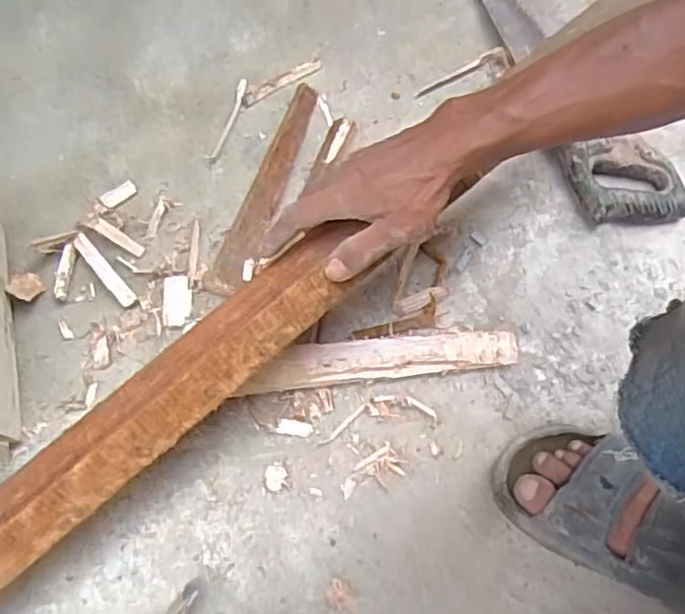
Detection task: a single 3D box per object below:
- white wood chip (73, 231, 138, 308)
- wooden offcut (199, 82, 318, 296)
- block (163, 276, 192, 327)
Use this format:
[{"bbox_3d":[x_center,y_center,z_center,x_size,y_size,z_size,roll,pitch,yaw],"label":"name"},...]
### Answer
[{"bbox_3d":[-0.227,-0.035,0.614,0.014,0.007,0.082,-40,92,-21],"label":"white wood chip"},{"bbox_3d":[-0.074,-0.135,0.670,0.034,0.016,0.269,18,62,6],"label":"wooden offcut"},{"bbox_3d":[-0.158,-0.005,0.617,0.026,0.008,0.048,-4,74,-6],"label":"block"}]

